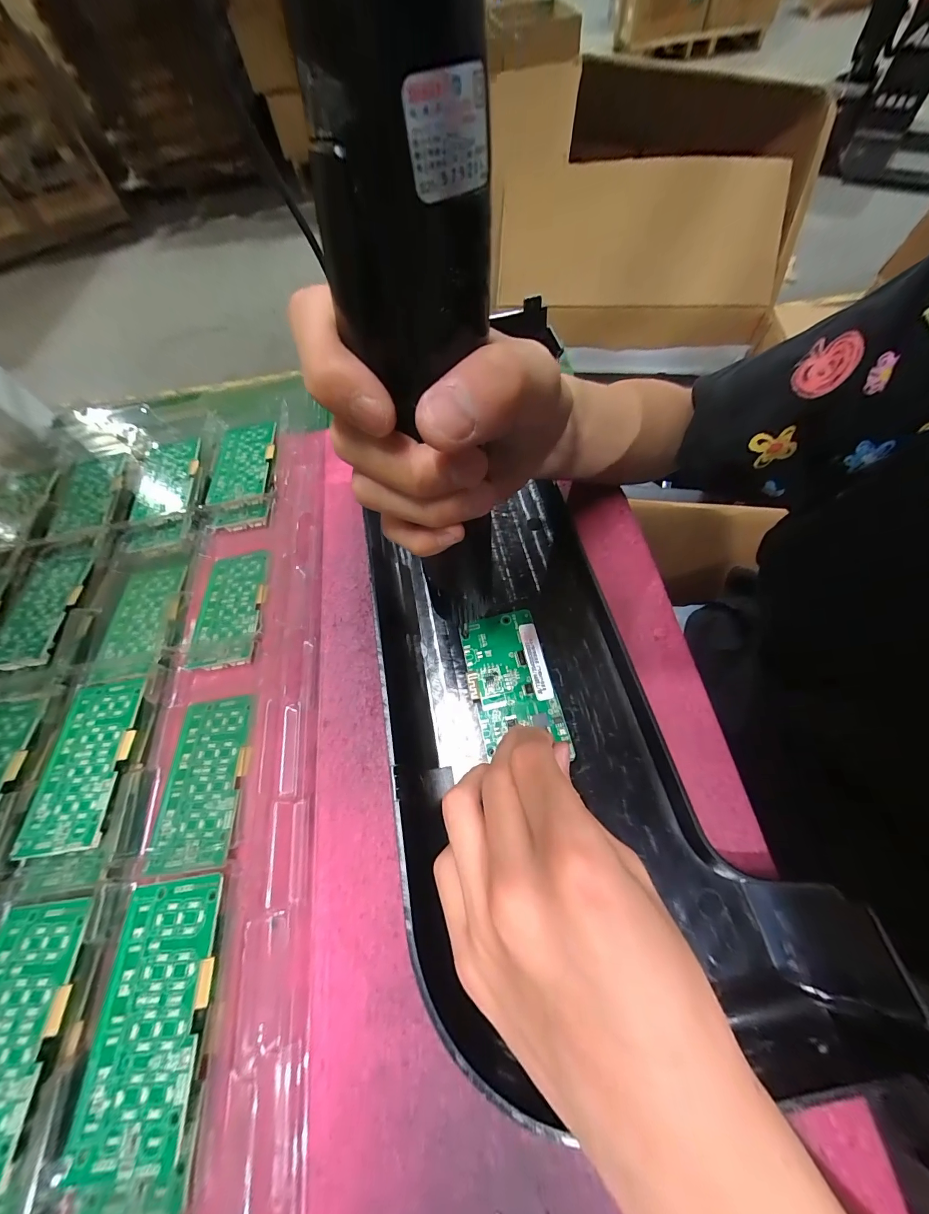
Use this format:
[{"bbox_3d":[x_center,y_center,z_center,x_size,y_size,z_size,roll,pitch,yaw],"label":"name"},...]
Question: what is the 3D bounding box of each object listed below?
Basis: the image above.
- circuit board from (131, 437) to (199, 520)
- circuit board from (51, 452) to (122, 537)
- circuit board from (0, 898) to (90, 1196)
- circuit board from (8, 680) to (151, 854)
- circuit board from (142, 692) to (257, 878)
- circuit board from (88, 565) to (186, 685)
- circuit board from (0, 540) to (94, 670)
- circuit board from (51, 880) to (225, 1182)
[{"bbox_3d":[-0.255,-0.114,0.344,0.047,0.009,0.090,-14,62,-2],"label":"circuit board"},{"bbox_3d":[-0.328,-0.100,0.344,0.048,0.005,0.090,-11,62,-1],"label":"circuit board"},{"bbox_3d":[-0.206,0.191,0.179,0.046,0.004,0.094,-11,56,1],"label":"circuit board"},{"bbox_3d":[-0.224,0.089,0.235,0.048,0.004,0.096,-10,57,2],"label":"circuit board"},{"bbox_3d":[-0.153,0.099,0.234,0.048,0.004,0.093,-10,55,3],"label":"circuit board"},{"bbox_3d":[-0.239,0.009,0.293,0.051,0.007,0.097,-14,56,1],"label":"circuit board"},{"bbox_3d":[-0.315,-0.006,0.296,0.051,0.007,0.107,-10,62,0],"label":"circuit board"},{"bbox_3d":[-0.140,0.178,0.178,0.050,0.004,0.094,-9,57,3],"label":"circuit board"}]

